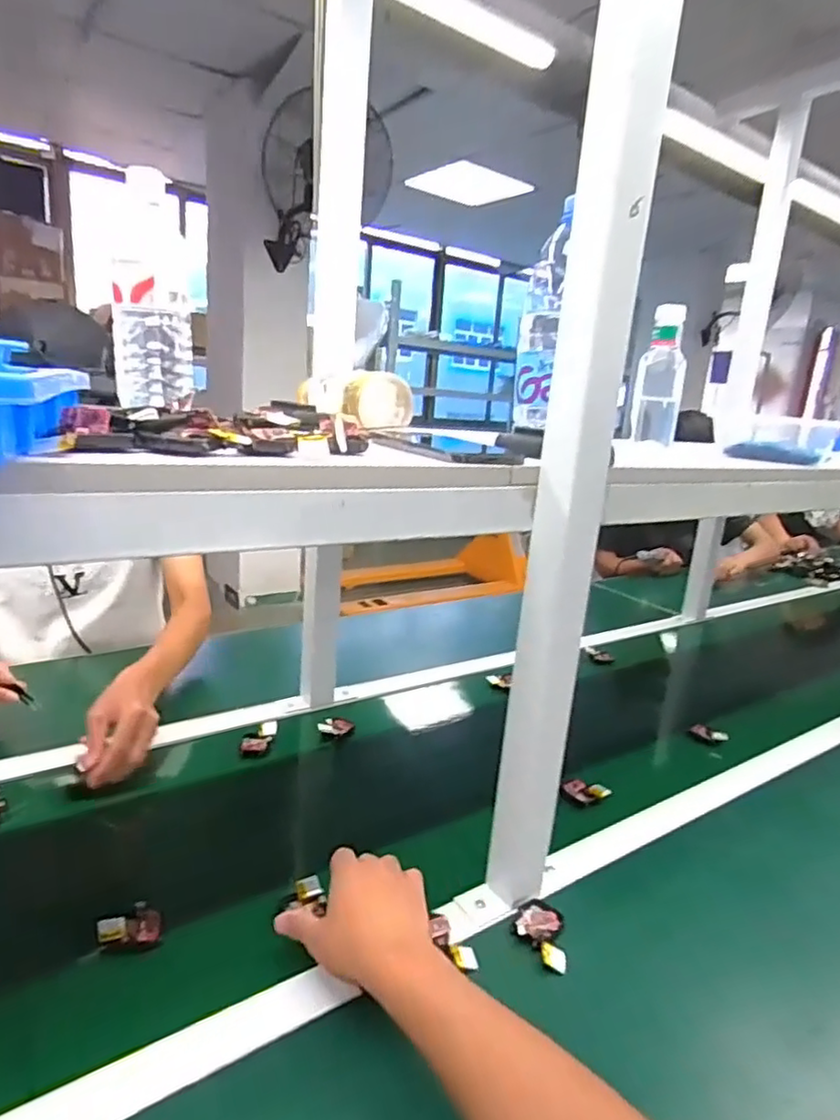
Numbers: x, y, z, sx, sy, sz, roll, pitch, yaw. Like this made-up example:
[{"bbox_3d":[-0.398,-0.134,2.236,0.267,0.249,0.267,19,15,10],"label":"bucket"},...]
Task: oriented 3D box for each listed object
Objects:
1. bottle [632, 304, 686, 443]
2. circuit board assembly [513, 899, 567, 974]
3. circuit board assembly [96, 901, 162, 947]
[{"bbox_3d":[0.358,-0.274,0.949,0.067,0.187,0.059,10,16,20],"label":"bottle"},{"bbox_3d":[0.109,0.334,0.578,0.045,0.015,0.068,7,15,9],"label":"circuit board assembly"},{"bbox_3d":[-0.249,0.315,0.547,0.049,0.017,0.031,-4,17,-30],"label":"circuit board assembly"}]

